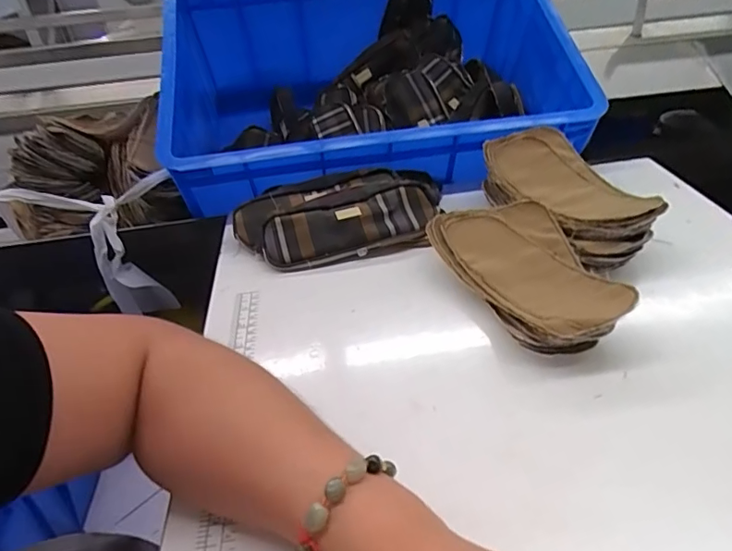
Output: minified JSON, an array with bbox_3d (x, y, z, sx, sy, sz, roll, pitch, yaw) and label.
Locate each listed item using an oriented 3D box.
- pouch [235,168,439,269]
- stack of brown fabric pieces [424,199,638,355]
[{"bbox_3d":[-0.020,-0.066,0.550,0.228,0.050,0.118,-15,37,-13],"label":"pouch"},{"bbox_3d":[0.145,-0.002,0.455,0.113,0.038,0.197,-17,37,-16],"label":"stack of brown fabric pieces"}]

